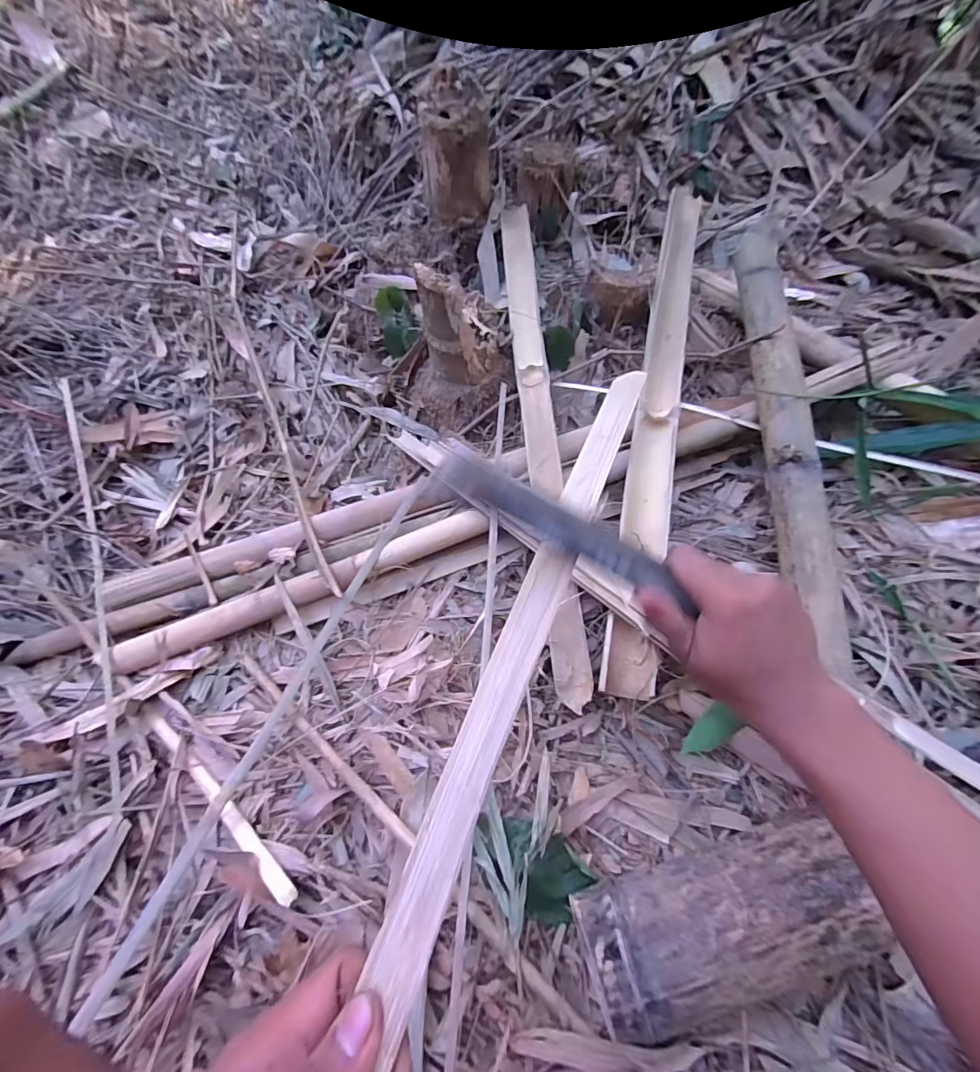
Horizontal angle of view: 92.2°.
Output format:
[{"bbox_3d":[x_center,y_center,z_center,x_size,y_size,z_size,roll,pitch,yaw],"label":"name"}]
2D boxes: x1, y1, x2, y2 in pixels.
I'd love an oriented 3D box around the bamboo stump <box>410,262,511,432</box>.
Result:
[{"bbox_3d":[-0.054,-0.318,0.798,0.173,0.234,0.152,-17,63,-9],"label":"bamboo stump"}]

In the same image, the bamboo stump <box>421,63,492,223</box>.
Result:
[{"bbox_3d":[-0.061,-0.701,0.870,0.123,0.192,0.118,-11,62,-6],"label":"bamboo stump"}]

